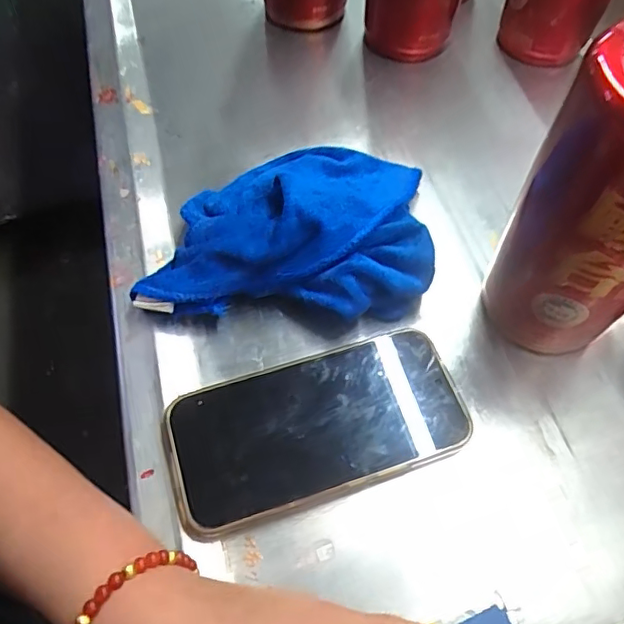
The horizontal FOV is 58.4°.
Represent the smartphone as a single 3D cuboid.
[{"bbox_3d":[0.003,0.059,0.302,0.159,0.009,0.078,-18,59,-7],"label":"smartphone"}]

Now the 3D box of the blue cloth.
[{"bbox_3d":[-0.016,-0.065,0.356,0.175,0.051,0.139,0,60,2],"label":"blue cloth"}]

